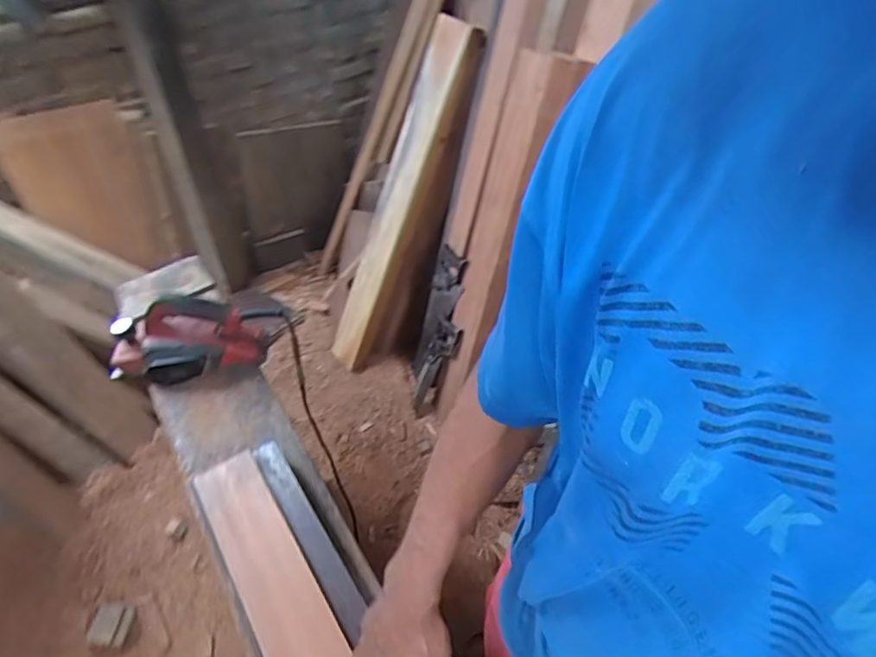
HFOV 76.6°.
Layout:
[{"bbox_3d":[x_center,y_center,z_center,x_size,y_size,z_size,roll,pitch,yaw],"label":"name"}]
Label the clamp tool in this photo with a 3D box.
[{"bbox_3d":[0.003,0.021,1.563,0.162,0.506,0.079,27,32,25],"label":"clamp tool"}]

